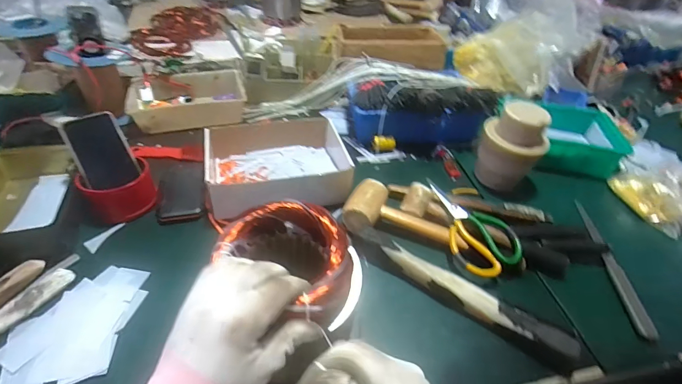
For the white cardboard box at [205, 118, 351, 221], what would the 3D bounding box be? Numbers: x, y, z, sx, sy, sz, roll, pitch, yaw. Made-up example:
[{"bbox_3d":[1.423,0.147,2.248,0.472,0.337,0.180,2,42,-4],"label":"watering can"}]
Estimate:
[{"bbox_3d":[-0.114,-0.061,0.668,0.253,0.070,0.206,-8,43,-13],"label":"white cardboard box"}]

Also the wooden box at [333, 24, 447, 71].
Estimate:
[{"bbox_3d":[0.135,-0.395,0.970,0.297,0.066,0.199,-2,42,-7],"label":"wooden box"}]

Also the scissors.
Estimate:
[{"bbox_3d":[0.200,0.052,0.585,0.099,0.019,0.178,-26,56,-15],"label":"scissors"}]

